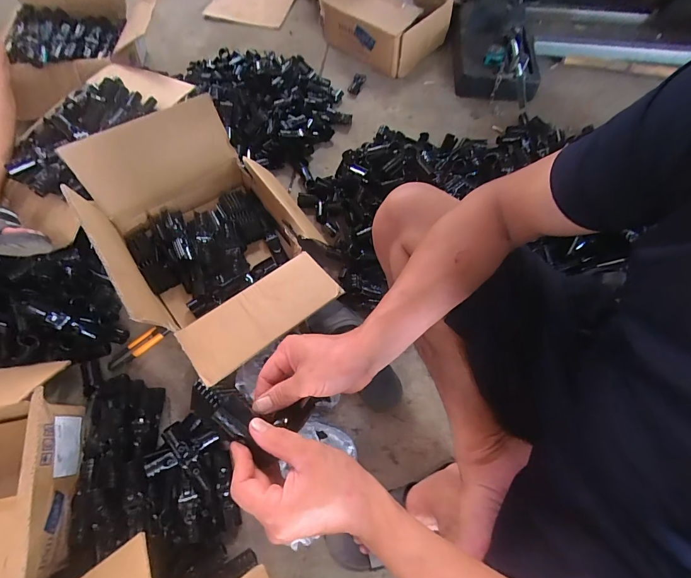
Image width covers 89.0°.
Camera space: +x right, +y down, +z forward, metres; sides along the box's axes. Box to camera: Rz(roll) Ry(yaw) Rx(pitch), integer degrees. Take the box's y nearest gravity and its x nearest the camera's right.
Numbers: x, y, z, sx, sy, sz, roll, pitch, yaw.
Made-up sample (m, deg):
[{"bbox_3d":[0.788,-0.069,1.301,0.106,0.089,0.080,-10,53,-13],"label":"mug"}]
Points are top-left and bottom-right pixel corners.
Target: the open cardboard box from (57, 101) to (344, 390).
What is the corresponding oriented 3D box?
[{"bbox_3d":[-0.252,-0.116,0.720,0.385,0.235,0.500,-36,71,-16],"label":"open cardboard box"}]

